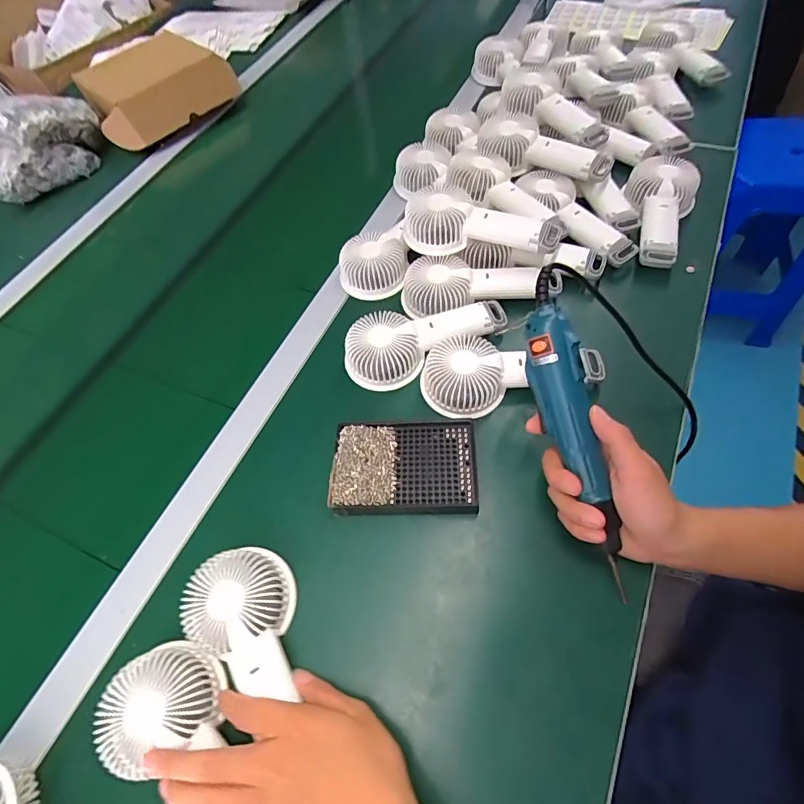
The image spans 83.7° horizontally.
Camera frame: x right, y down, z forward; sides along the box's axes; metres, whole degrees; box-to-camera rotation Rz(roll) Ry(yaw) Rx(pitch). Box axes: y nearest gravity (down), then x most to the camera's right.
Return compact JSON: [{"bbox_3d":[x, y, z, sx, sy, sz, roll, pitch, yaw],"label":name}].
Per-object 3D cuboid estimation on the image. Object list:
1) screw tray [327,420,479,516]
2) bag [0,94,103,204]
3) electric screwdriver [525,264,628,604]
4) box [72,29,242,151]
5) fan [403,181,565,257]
[{"bbox_3d":[0.002,0.063,0.441,0.136,0.018,0.090,-2,60,5],"label":"screw tray"},{"bbox_3d":[-0.601,-0.423,0.725,0.207,0.108,0.147,-28,61,-10],"label":"bag"},{"bbox_3d":[0.140,0.015,0.360,0.041,0.042,0.242,-14,89,-7],"label":"electric screwdriver"},{"bbox_3d":[-0.435,-0.563,0.797,0.248,0.066,0.207,-40,64,-16],"label":"box"},{"bbox_3d":[0.093,-0.209,0.530,0.182,0.045,0.086,17,64,15],"label":"fan"}]

